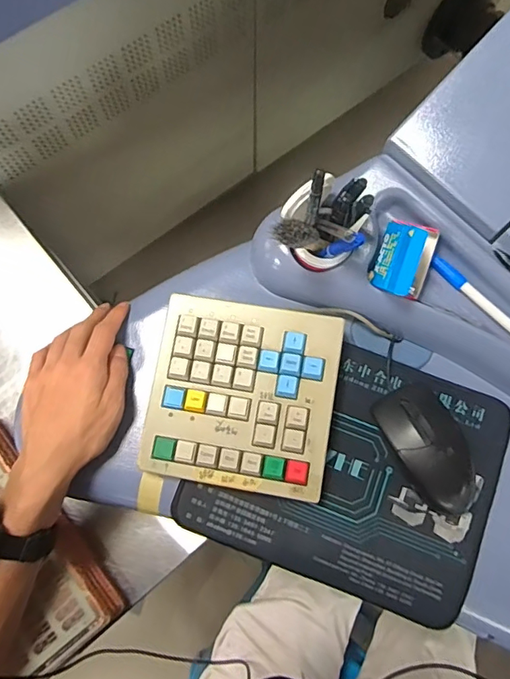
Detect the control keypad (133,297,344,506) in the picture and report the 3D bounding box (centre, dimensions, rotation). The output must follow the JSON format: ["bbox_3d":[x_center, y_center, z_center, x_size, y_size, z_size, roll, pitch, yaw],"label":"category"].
[{"bbox_3d":[-0.010,0.049,0.430,0.153,0.039,0.154,9,75,3],"label":"control keypad"}]

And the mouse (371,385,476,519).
[{"bbox_3d":[0.150,0.092,0.417,0.060,0.033,0.110,-27,76,-6],"label":"mouse"}]

